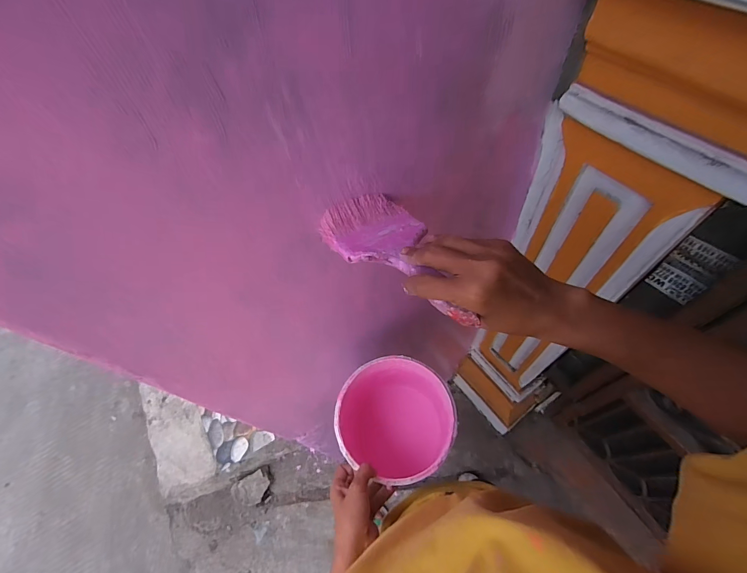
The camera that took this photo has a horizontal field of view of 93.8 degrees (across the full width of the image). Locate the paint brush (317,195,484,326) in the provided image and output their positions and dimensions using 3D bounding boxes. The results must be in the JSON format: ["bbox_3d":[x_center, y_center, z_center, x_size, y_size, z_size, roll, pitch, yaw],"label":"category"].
[{"bbox_3d":[0.027,-0.030,0.325,0.092,0.030,0.190,-30,50,-12],"label":"paint brush"}]

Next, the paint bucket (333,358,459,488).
[{"bbox_3d":[0.038,0.233,0.611,0.169,0.200,0.181,-2,61,3],"label":"paint bucket"}]

